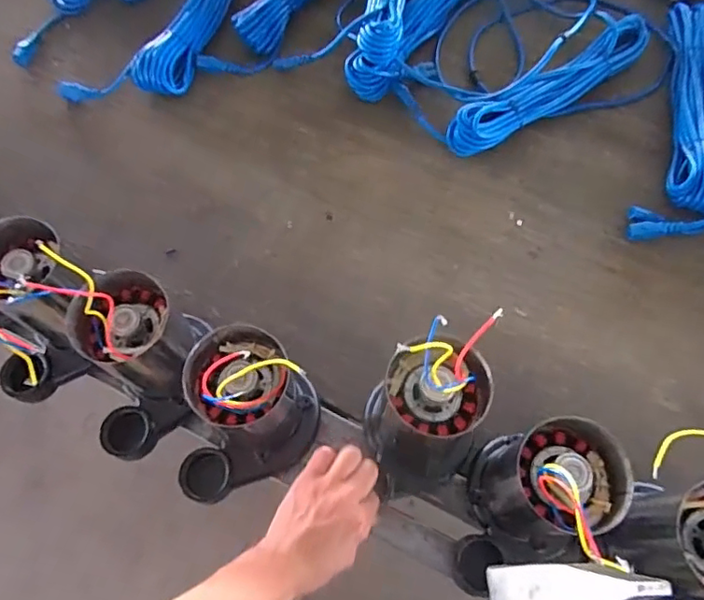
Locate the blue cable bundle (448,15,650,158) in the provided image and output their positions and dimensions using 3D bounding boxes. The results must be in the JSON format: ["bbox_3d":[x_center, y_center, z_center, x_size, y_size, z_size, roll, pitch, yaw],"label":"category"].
[{"bbox_3d":[0.285,-0.302,0.772,0.348,0.056,0.075,-32,70,-11],"label":"blue cable bundle"}]

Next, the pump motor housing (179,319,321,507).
[{"bbox_3d":[-0.109,0.119,0.534,0.117,0.190,0.158,20,70,9],"label":"pump motor housing"}]

